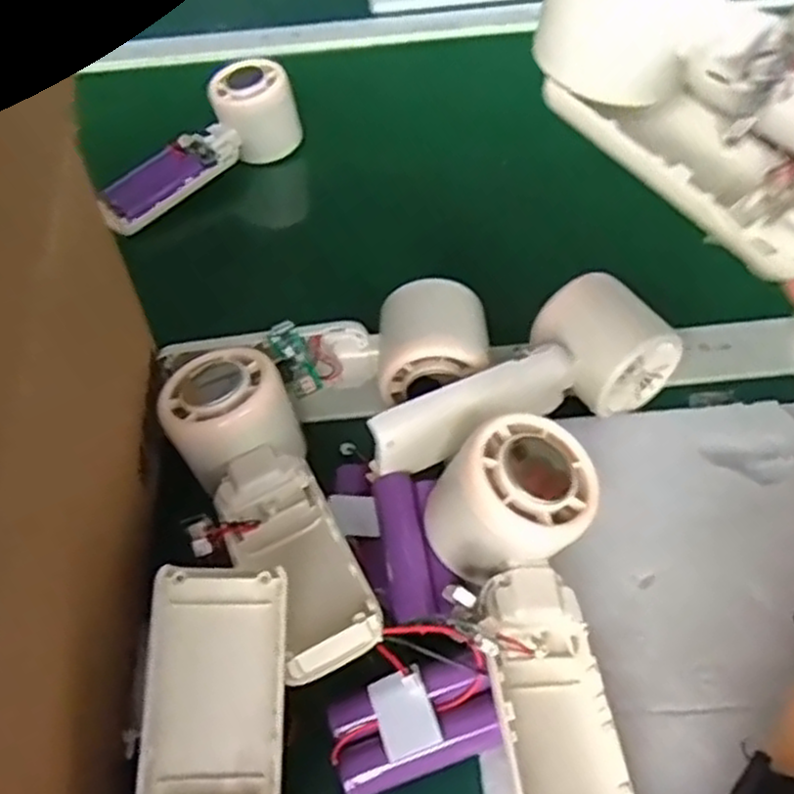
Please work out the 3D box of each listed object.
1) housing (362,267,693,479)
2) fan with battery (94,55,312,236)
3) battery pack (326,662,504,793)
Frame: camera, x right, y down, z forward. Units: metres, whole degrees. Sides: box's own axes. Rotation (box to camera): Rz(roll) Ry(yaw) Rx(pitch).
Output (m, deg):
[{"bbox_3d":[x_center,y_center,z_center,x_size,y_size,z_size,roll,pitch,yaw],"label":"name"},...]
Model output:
[{"bbox_3d":[0.059,-0.005,0.367,0.161,0.048,0.054,-27,52,-19],"label":"housing"},{"bbox_3d":[-0.141,-0.174,0.558,0.166,0.060,0.045,-43,58,-14],"label":"fan with battery"},{"bbox_3d":[0.007,0.121,0.286,0.061,0.018,0.035,-15,49,-10],"label":"battery pack"}]

